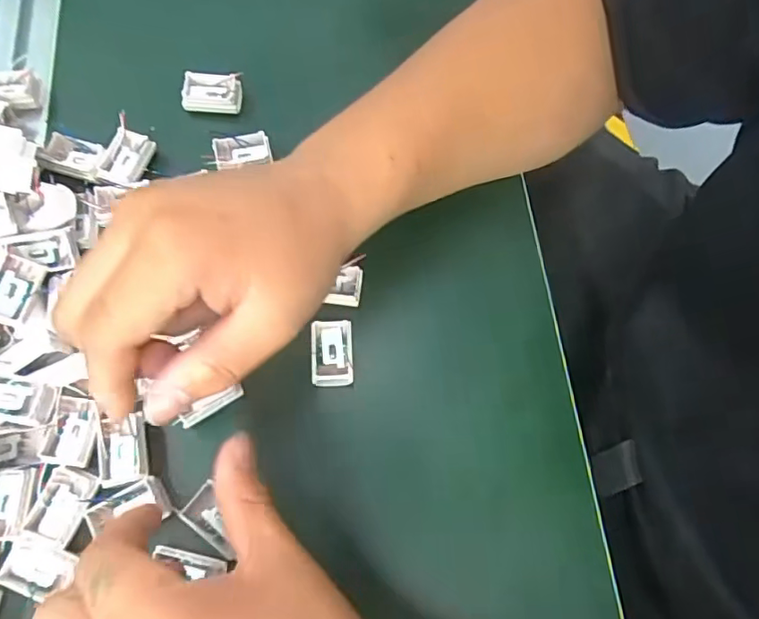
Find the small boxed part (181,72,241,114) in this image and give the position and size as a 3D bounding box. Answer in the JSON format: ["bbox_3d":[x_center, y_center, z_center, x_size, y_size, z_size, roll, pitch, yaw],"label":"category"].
[{"bbox_3d":[-0.107,-0.138,0.352,0.034,0.014,0.025,2,70,-1],"label":"small boxed part"}]

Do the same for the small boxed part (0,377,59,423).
[{"bbox_3d":[-0.177,0.042,0.265,0.036,0.015,0.018,12,69,-13],"label":"small boxed part"}]

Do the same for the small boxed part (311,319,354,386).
[{"bbox_3d":[-0.026,0.023,0.300,0.022,0.007,0.037,-3,70,-3],"label":"small boxed part"}]

